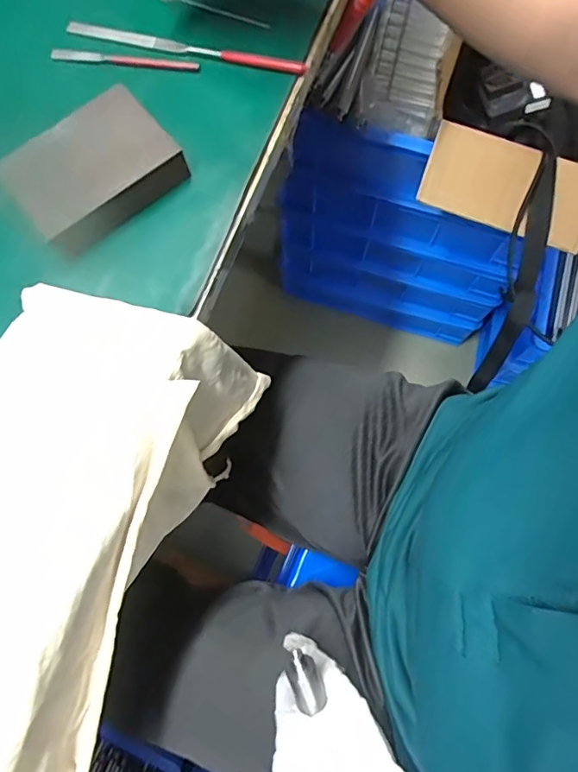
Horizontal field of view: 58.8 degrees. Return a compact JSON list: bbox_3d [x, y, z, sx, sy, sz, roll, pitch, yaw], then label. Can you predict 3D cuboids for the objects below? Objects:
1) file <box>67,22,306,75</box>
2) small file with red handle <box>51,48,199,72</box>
[{"bbox_3d":[-0.075,-0.240,0.360,0.177,0.013,0.011,15,75,5],"label":"file"},{"bbox_3d":[-0.116,-0.229,0.361,0.106,0.004,0.010,8,75,3],"label":"small file with red handle"}]

